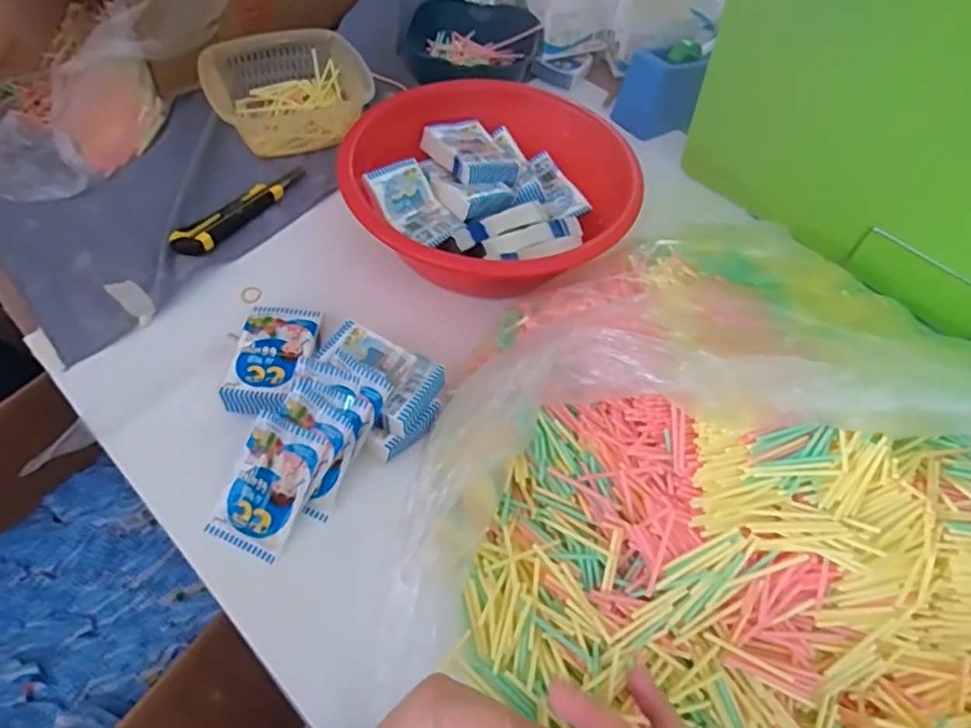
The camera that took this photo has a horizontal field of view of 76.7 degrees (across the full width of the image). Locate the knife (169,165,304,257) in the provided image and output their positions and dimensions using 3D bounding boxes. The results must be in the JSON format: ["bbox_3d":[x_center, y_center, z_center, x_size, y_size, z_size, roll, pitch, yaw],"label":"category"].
[{"bbox_3d":[-0.266,-0.174,0.682,0.033,0.013,0.177,32,57,17],"label":"knife"}]

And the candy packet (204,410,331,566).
[{"bbox_3d":[-0.170,0.096,0.481,0.062,0.009,0.101,22,84,11],"label":"candy packet"}]

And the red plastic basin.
[{"bbox_3d":[0.004,-0.184,0.681,0.291,0.082,0.291,2,54,-3],"label":"red plastic basin"}]

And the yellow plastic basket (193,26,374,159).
[{"bbox_3d":[-0.252,-0.352,0.781,0.187,0.058,0.175,-20,58,-18],"label":"yellow plastic basket"}]

